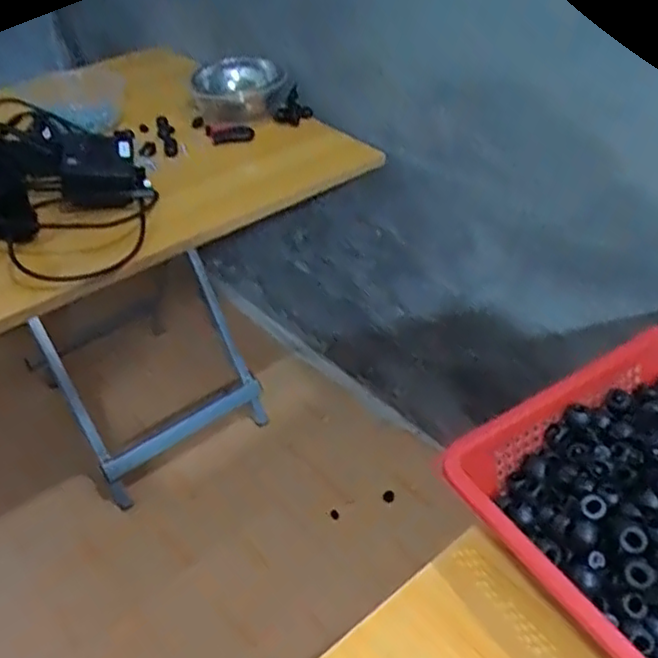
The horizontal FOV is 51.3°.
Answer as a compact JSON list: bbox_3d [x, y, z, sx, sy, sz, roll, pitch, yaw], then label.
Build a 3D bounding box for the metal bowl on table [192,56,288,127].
[{"bbox_3d":[-0.130,-0.354,1.029,0.135,0.066,0.129,-2,41,2],"label":"metal bowl on table"}]

